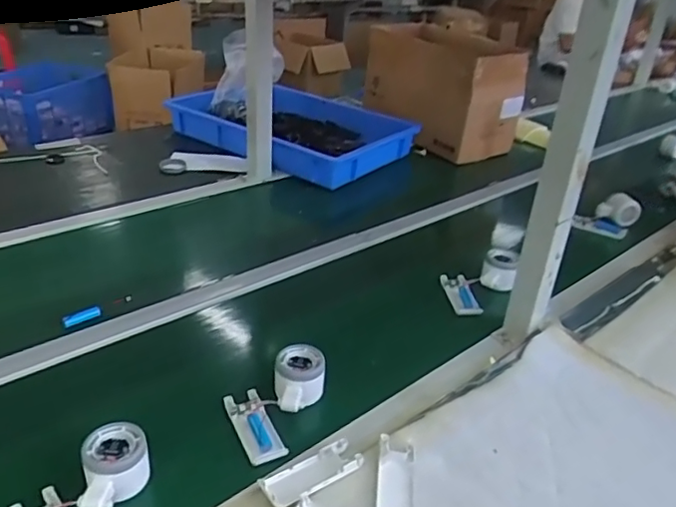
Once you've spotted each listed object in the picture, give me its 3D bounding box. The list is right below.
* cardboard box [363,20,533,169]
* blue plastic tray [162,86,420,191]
[{"bbox_3d":[0.278,-0.450,1.572,0.200,0.299,0.437,-18,36,-35],"label":"cardboard box"},{"bbox_3d":[-0.118,-0.305,1.473,0.532,0.107,0.373,25,34,31],"label":"blue plastic tray"}]

